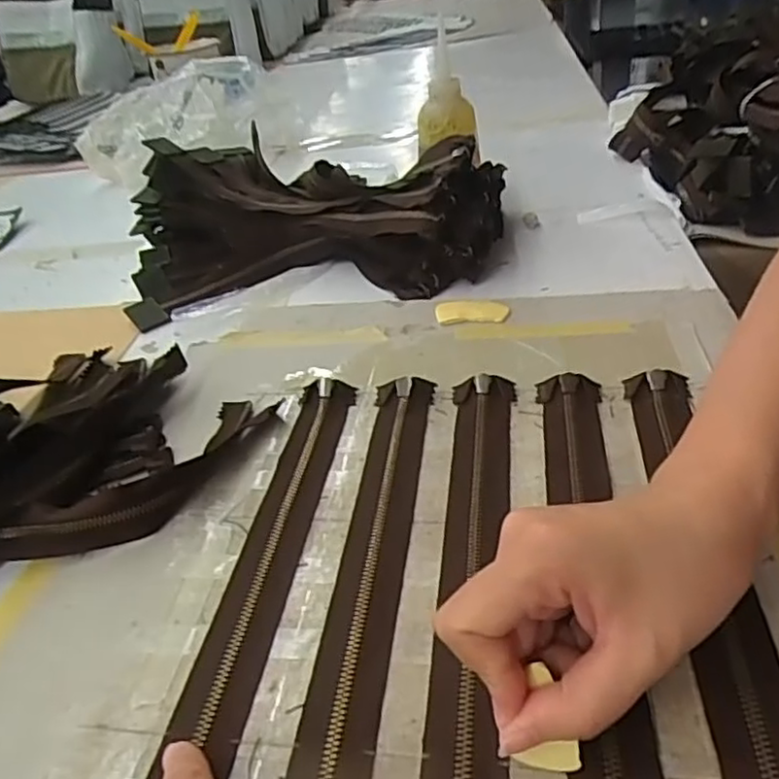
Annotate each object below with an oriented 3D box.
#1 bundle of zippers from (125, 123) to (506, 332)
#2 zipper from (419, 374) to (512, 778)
[{"bbox_3d":[-0.067,-0.177,0.627,0.330,0.086,0.257,-6,36,3],"label":"bundle of zippers"},{"bbox_3d":[0.038,0.091,0.303,0.033,0.008,0.306,0,37,10],"label":"zipper"}]

